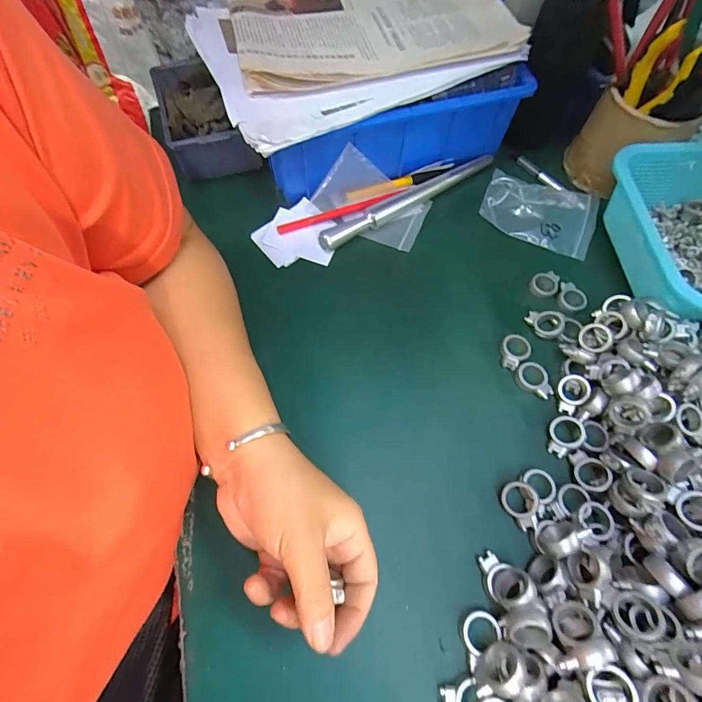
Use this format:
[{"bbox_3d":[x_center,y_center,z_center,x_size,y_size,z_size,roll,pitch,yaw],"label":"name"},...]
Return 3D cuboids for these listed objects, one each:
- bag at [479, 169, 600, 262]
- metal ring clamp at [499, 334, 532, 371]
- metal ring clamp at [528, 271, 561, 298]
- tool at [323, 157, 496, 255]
[{"bbox_3d":[0.206,-0.152,0.413,0.118,0.020,0.074,18,66,10],"label":"bag"},{"bbox_3d":[0.150,0.001,0.348,0.026,0.009,0.033,23,67,12],"label":"metal ring clamp"},{"bbox_3d":[0.194,-0.067,0.380,0.026,0.010,0.031,32,69,16],"label":"metal ring clamp"},{"bbox_3d":[0.066,-0.167,0.421,0.228,0.021,0.017,-32,67,-14],"label":"tool"}]

